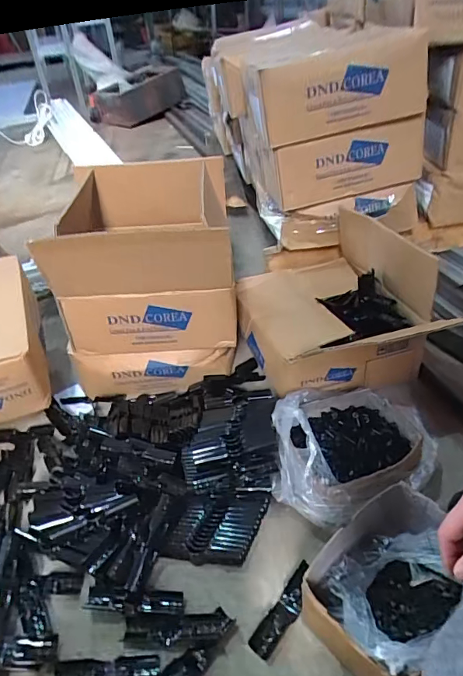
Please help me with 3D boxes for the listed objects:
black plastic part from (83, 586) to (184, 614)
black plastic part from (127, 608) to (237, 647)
[{"bbox_3d":[-0.132,0.355,0.606,0.134,0.025,0.030,-2,37,5],"label":"black plastic part"},{"bbox_3d":[-0.069,0.373,0.580,0.134,0.024,0.035,-5,37,2],"label":"black plastic part"}]

